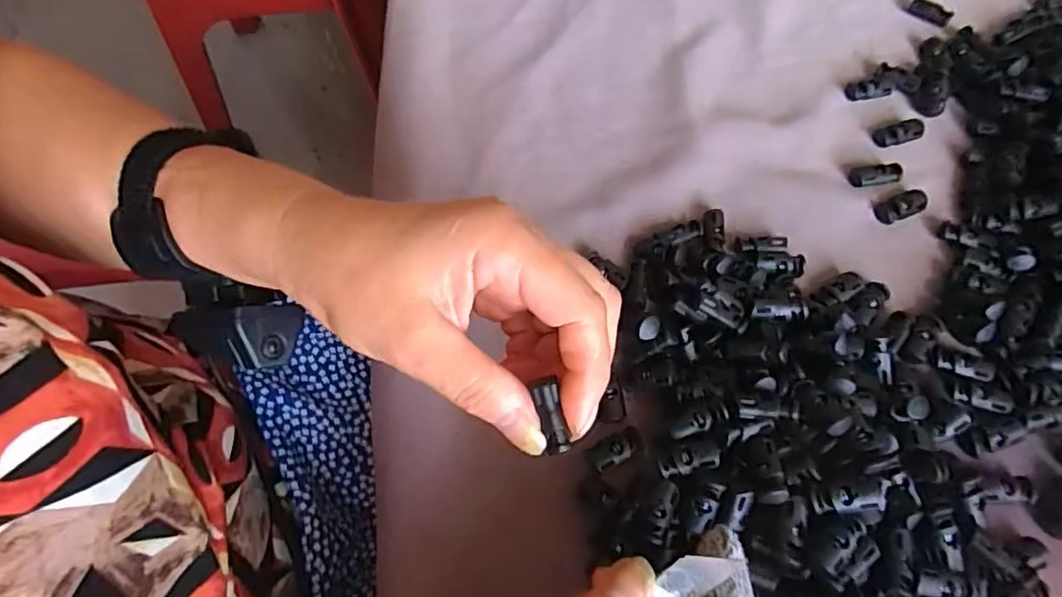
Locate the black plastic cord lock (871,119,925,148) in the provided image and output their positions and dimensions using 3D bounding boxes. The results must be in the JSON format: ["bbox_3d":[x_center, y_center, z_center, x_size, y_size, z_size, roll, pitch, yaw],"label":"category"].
[{"bbox_3d":[0.226,-0.102,0.369,0.031,0.005,0.014,-17,66,-7],"label":"black plastic cord lock"}]

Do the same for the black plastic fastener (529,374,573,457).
[{"bbox_3d":[0.007,0.042,0.211,0.008,0.006,0.025,-15,94,-9],"label":"black plastic fastener"}]

